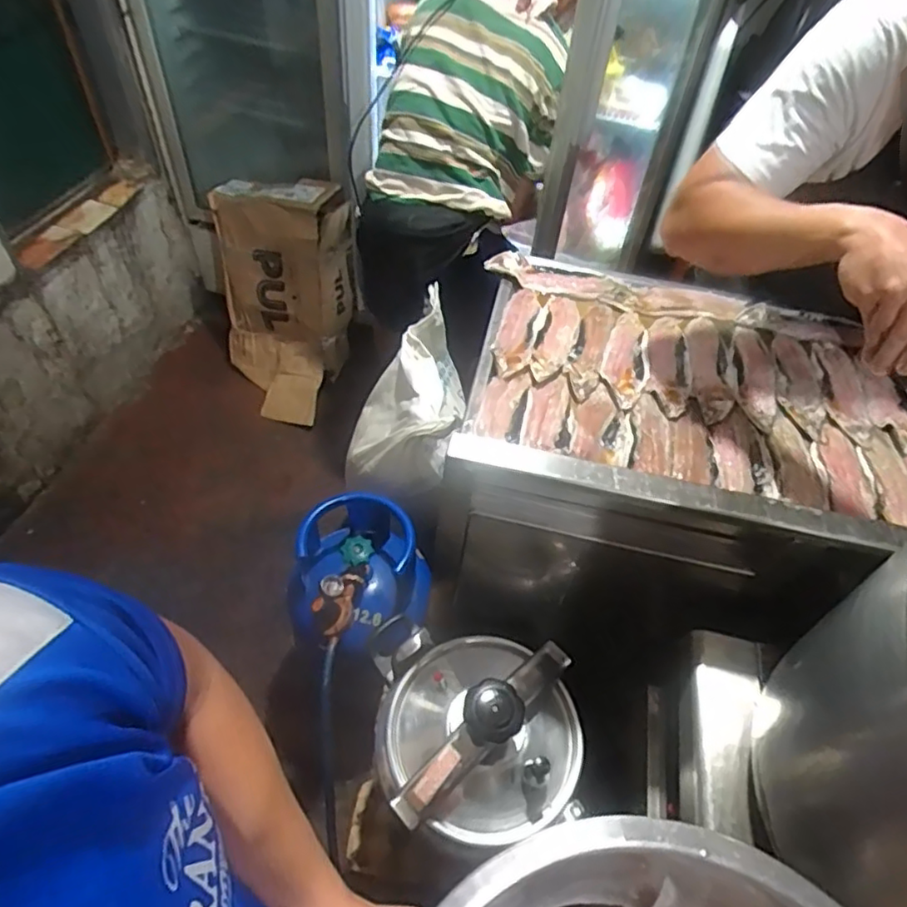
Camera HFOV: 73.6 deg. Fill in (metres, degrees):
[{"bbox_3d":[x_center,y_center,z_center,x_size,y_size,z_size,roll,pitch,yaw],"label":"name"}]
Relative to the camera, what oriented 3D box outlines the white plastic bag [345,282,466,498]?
[{"bbox_3d":[-0.105,-0.119,1.272,0.234,0.362,0.303,8,50,1],"label":"white plastic bag"}]

